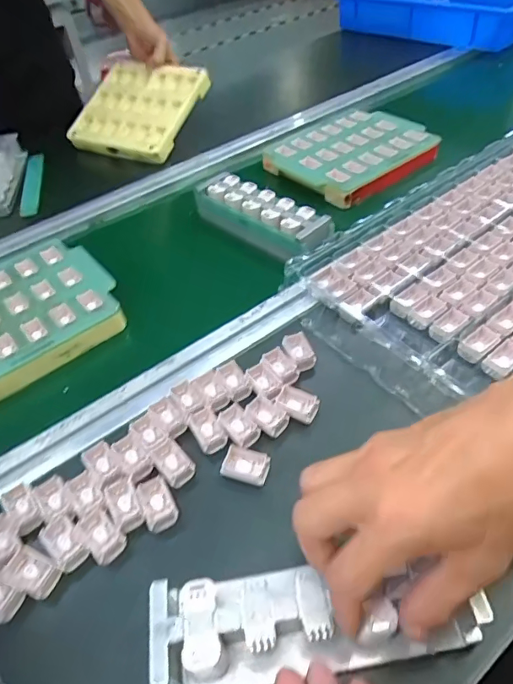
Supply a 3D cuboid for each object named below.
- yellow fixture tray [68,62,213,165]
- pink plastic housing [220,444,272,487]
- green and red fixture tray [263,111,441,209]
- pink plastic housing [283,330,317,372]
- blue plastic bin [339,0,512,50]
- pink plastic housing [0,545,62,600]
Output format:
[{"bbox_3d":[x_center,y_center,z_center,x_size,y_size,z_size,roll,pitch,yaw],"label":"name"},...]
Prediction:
[{"bbox_3d":[-0.200,-0.395,0.797,0.195,0.028,0.185,18,71,20],"label":"yellow fixture tray"},{"bbox_3d":[-0.008,0.097,0.371,0.034,0.013,0.024,11,51,16],"label":"pink plastic housing"},{"bbox_3d":[0.141,-0.285,0.705,0.213,0.031,0.186,-34,53,-22],"label":"green and red fixture tray"},{"bbox_3d":[0.039,0.006,0.440,0.022,0.011,0.041,-19,49,-10],"label":"pink plastic housing"},{"bbox_3d":[0.436,-0.758,1.051,0.319,0.078,0.420,-38,54,-26],"label":"blue plastic bin"},{"bbox_3d":[-0.157,0.161,0.329,0.040,0.007,0.025,14,51,19],"label":"pink plastic housing"}]

